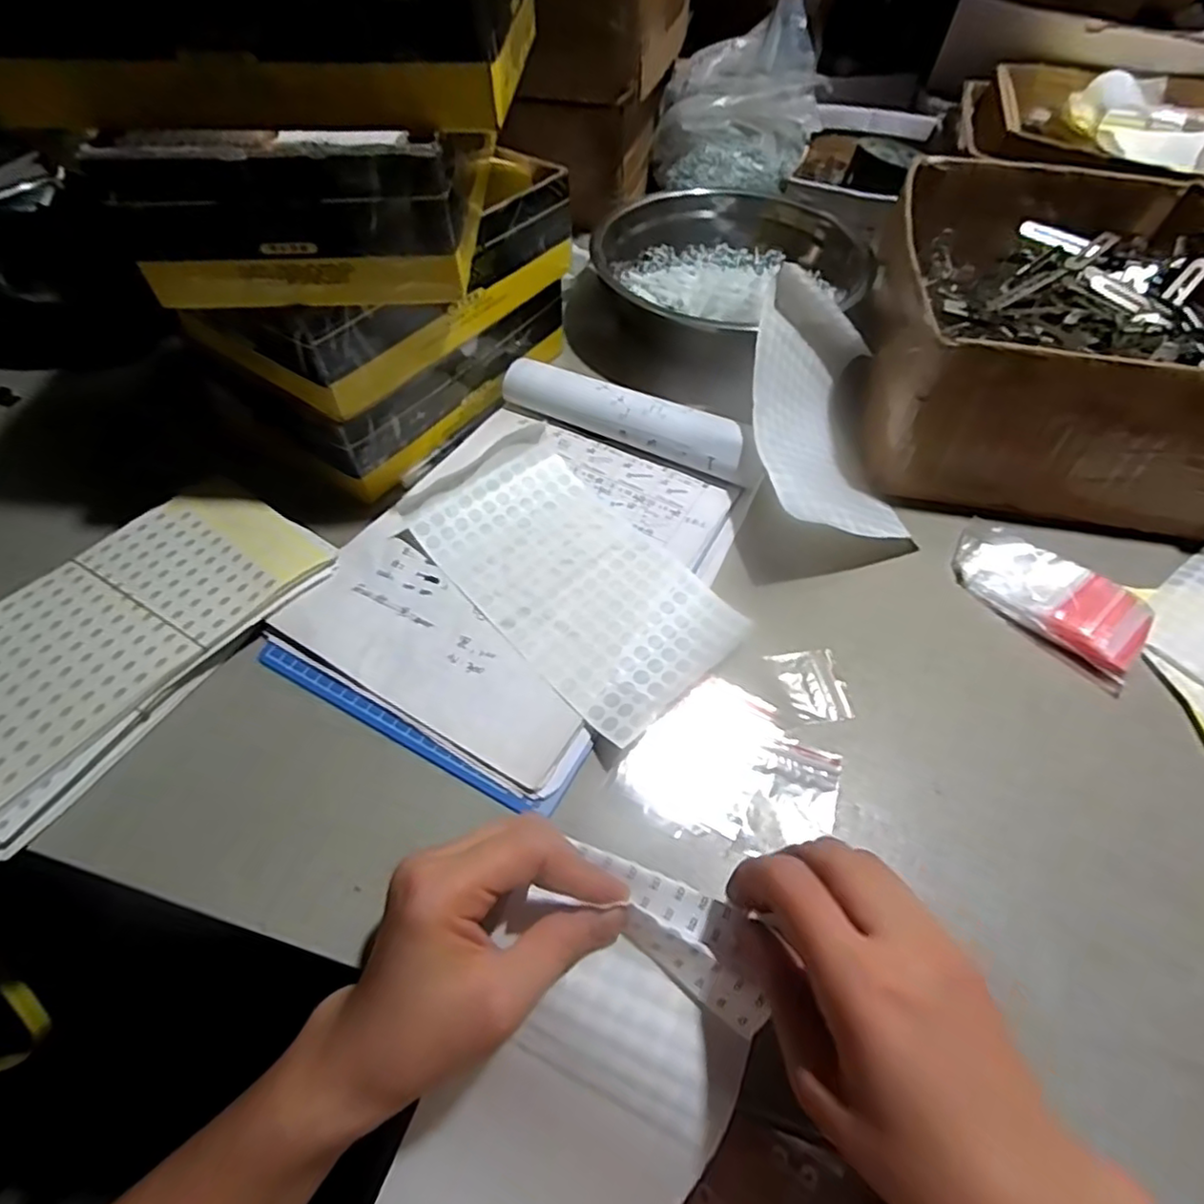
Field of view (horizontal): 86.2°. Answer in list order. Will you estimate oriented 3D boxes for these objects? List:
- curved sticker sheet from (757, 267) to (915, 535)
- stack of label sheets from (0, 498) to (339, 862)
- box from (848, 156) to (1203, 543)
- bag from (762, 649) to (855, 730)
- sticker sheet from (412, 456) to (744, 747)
[{"bbox_3d":[0.165,-0.143,0.468,0.111,0.083,0.200,3,55,0],"label":"curved sticker sheet"},{"bbox_3d":[-0.299,0.024,0.389,0.128,0.024,0.248,29,59,17],"label":"stack of label sheets"},{"bbox_3d":[0.364,-0.223,0.518,0.267,0.110,0.325,14,56,8],"label":"box"},{"bbox_3d":[0.129,0.052,0.397,0.043,0.004,0.049,-5,56,-5],"label":"bag"},{"bbox_3d":[-0.015,-0.015,0.430,0.122,0.012,0.208,-37,64,-23],"label":"sticker sheet"}]

